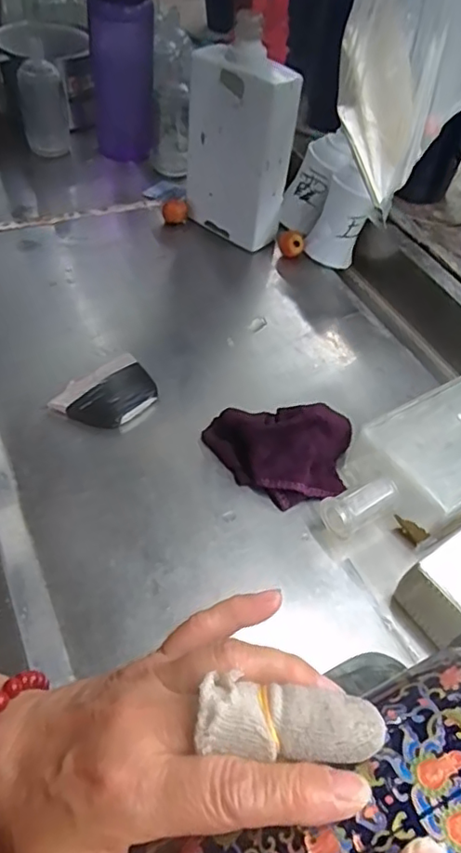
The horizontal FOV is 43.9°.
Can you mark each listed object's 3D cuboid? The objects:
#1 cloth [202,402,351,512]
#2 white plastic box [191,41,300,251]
[{"bbox_3d":[0.039,0.018,0.431,0.110,0.043,0.072,1,49,-4],"label":"cloth"},{"bbox_3d":[0.010,-0.285,0.597,0.110,0.177,0.049,33,55,22],"label":"white plastic box"}]

